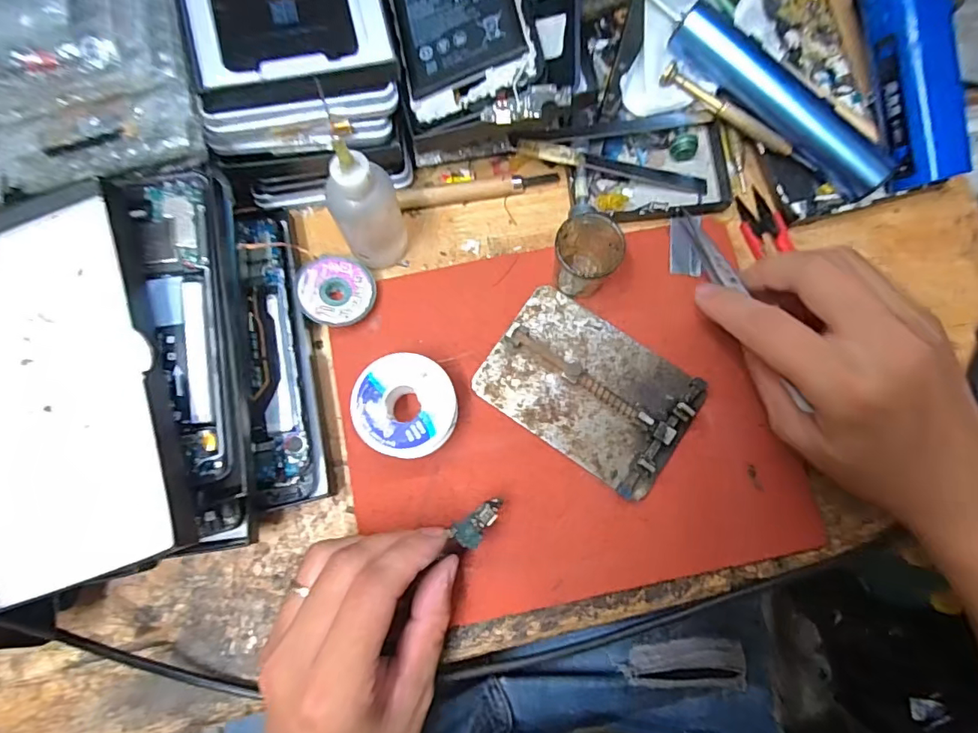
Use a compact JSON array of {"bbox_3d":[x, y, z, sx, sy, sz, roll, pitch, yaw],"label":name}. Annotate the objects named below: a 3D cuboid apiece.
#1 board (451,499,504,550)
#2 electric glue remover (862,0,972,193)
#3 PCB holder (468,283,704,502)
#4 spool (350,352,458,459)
[{"bbox_3d":[-0.005,0.081,0.279,0.030,0.007,0.015,-45,86,-1],"label":"board"},{"bbox_3d":[0.248,-0.173,0.313,0.032,0.028,0.129,-15,97,-4],"label":"electric glue remover"},{"bbox_3d":[0.059,0.012,0.309,0.117,0.021,0.079,35,80,6],"label":"PCB holder"},{"bbox_3d":[-0.046,0.022,0.300,0.055,0.027,0.054,0,79,-1],"label":"spool"}]

